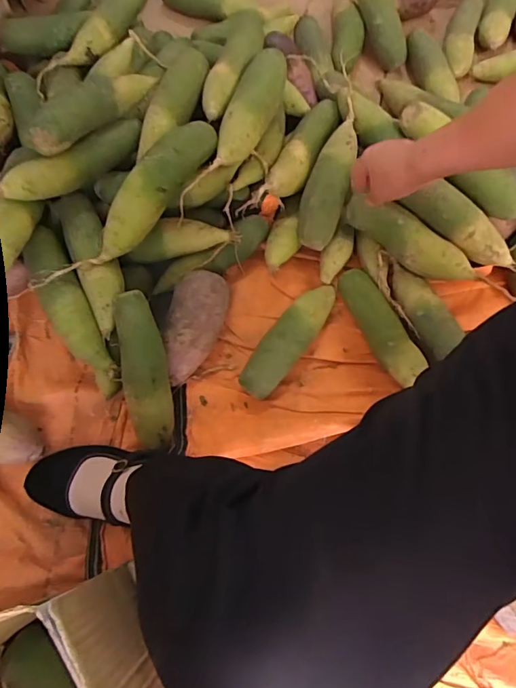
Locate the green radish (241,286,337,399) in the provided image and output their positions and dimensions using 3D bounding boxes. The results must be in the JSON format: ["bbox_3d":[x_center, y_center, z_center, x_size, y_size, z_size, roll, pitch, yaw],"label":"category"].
[{"bbox_3d":[0.047,-0.014,0.635,0.059,0.050,0.196,37,73,11],"label":"green radish"}]

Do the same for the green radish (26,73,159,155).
[{"bbox_3d":[-0.221,-0.319,0.594,0.054,0.048,0.213,34,57,10],"label":"green radish"}]

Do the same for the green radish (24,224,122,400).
[{"bbox_3d":[-0.248,-0.046,0.600,0.057,0.079,0.233,-29,74,-12],"label":"green radish"}]

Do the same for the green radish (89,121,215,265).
[{"bbox_3d":[-0.129,-0.199,0.585,0.049,0.060,0.228,32,72,9],"label":"green radish"}]

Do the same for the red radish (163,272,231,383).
[{"bbox_3d":[-0.085,-0.025,0.620,0.075,0.073,0.158,8,70,1],"label":"red radish"}]

